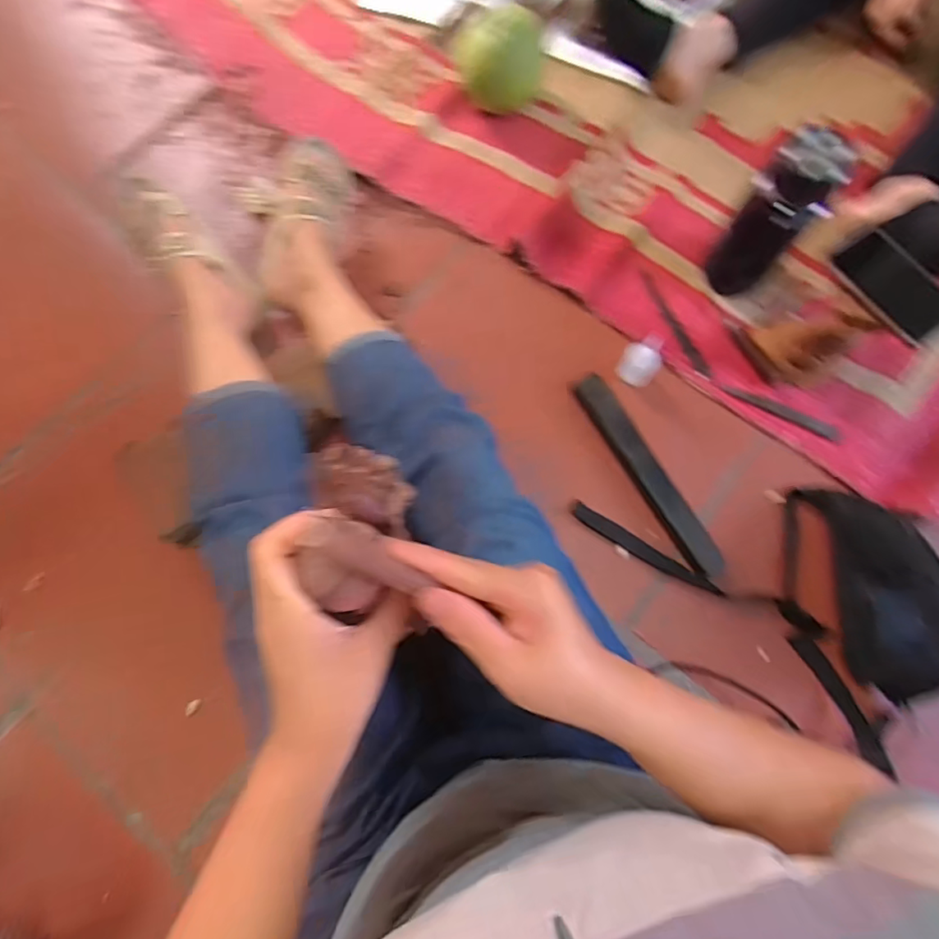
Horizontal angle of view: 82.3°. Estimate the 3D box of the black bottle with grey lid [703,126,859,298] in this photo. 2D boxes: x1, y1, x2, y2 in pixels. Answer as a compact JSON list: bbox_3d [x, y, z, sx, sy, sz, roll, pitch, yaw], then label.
[{"bbox_3d":[0.389,-0.319,0.696,0.093,0.210,0.083,38,77,9],"label":"black bottle with grey lid"}]

